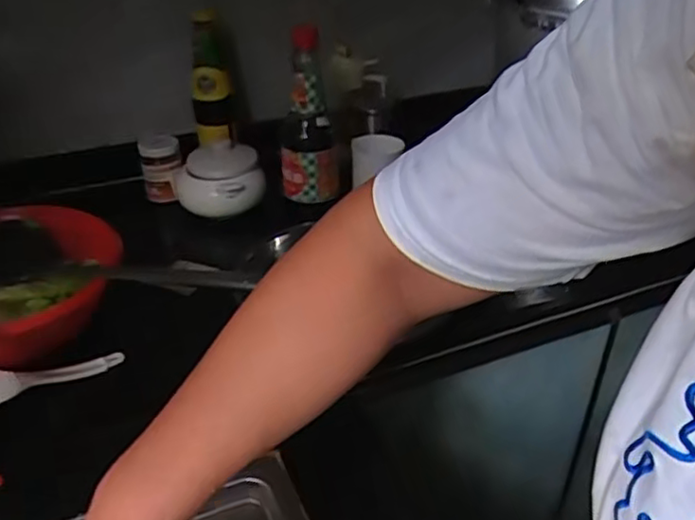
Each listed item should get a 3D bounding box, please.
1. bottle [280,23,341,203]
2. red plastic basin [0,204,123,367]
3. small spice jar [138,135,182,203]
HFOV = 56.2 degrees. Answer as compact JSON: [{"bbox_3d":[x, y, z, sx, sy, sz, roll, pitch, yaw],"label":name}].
[{"bbox_3d":[-0.052,-0.195,0.898,0.073,0.231,0.063,4,33,5],"label":"bottle"},{"bbox_3d":[-0.379,0.037,0.717,0.234,0.093,0.236,0,33,0],"label":"red plastic basin"},{"bbox_3d":[-0.279,-0.139,0.977,0.056,0.088,0.053,-7,34,-11],"label":"small spice jar"}]

